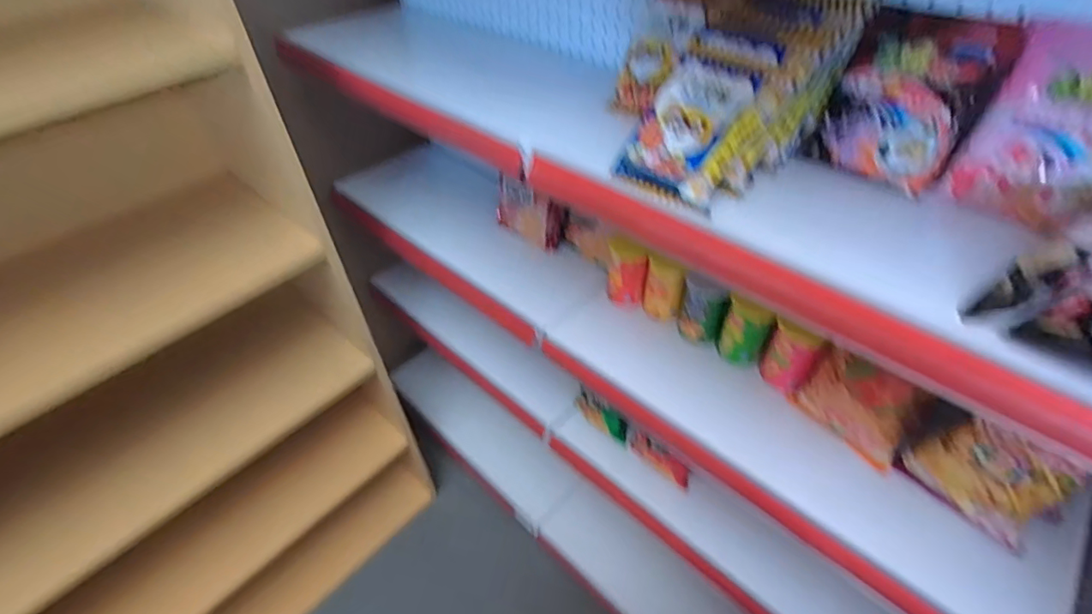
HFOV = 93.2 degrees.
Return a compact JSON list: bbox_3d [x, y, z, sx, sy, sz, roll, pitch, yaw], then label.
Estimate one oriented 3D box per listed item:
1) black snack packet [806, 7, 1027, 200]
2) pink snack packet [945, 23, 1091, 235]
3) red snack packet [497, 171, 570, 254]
[{"bbox_3d":[0.369,-0.216,0.531,0.137,0.162,0.040,34,22,29],"label":"black snack packet"},{"bbox_3d":[0.476,-0.162,0.469,0.129,0.167,0.028,32,28,34],"label":"pink snack packet"},{"bbox_3d":[-0.036,-0.183,1.001,0.156,0.113,0.042,19,48,19],"label":"red snack packet"}]

